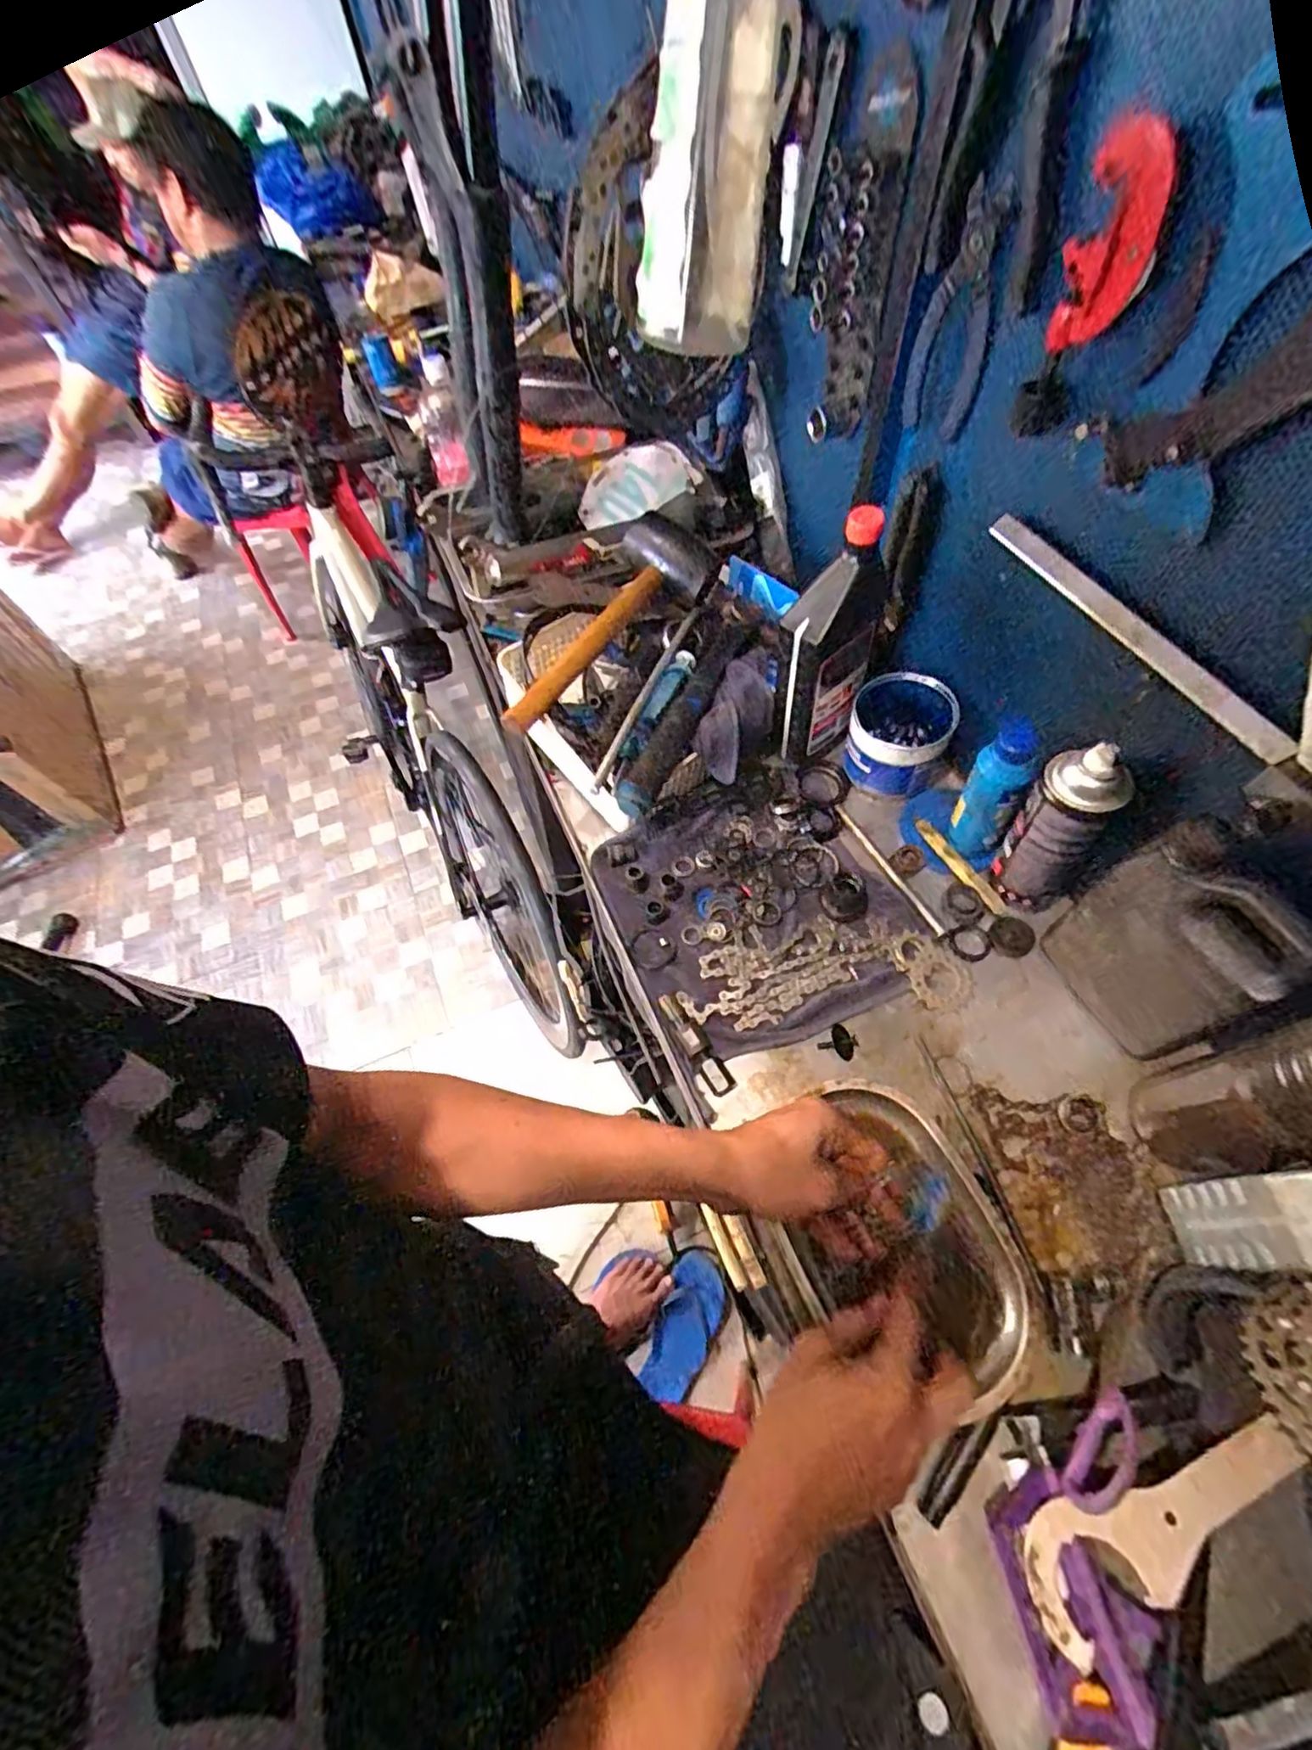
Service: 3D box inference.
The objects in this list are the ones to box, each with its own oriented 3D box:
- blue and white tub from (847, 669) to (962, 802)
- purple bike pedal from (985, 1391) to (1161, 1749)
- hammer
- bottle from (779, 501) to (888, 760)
[{"bbox_3d":[0.256,-0.149,0.701,0.092,0.094,0.099,-2,58,3],"label":"blue and white tub"},{"bbox_3d":[0.248,0.402,0.388,0.088,0.058,0.148,-1,58,4],"label":"purple bike pedal"},{"bbox_3d":[-0.038,-0.271,0.712,0.097,0.060,0.339,22,63,17],"label":"hammer"},{"bbox_3d":[0.169,-0.218,0.656,0.094,0.249,0.056,-40,63,-18],"label":"bottle"}]

